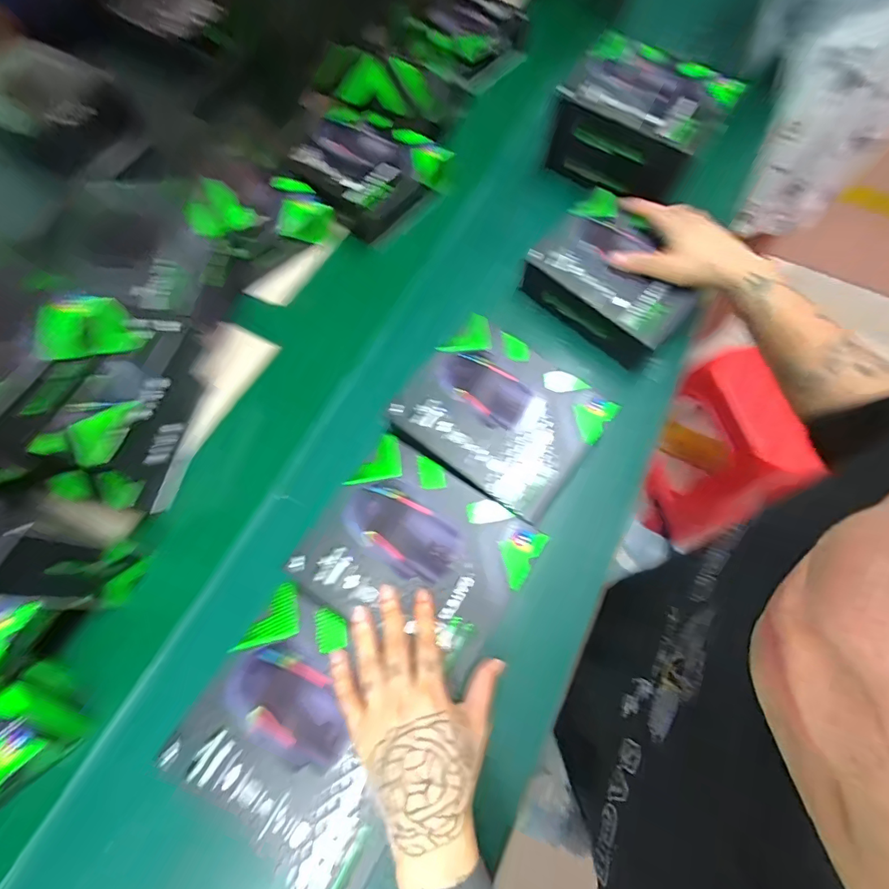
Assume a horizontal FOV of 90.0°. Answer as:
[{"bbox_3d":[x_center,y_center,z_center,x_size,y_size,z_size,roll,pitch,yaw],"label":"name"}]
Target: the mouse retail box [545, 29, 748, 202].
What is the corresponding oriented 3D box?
[{"bbox_3d":[0.250,-0.422,0.593,0.186,0.108,0.164,32,71,11],"label":"mouse retail box"}]

